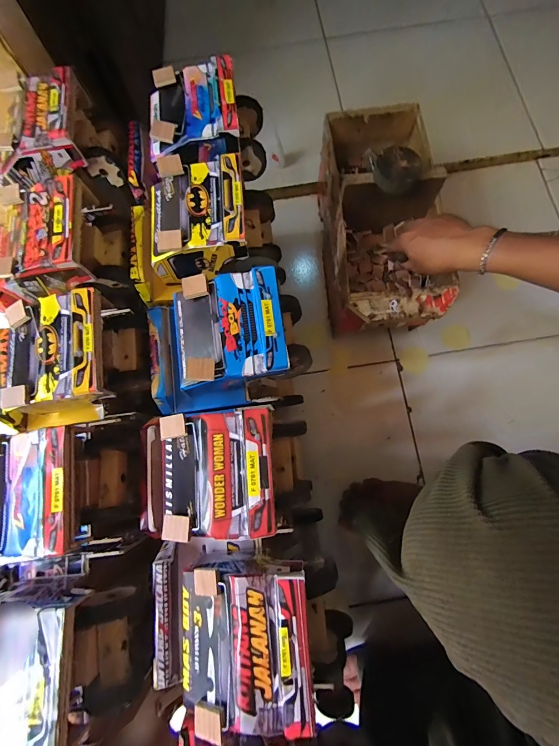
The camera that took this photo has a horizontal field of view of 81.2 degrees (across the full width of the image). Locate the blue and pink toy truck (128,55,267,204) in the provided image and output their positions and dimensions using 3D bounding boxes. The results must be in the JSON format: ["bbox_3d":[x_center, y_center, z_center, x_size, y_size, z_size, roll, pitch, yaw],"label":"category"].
[{"bbox_3d":[-0.105,-0.288,0.387,0.171,0.068,0.119,-5,77,0],"label":"blue and pink toy truck"}]

